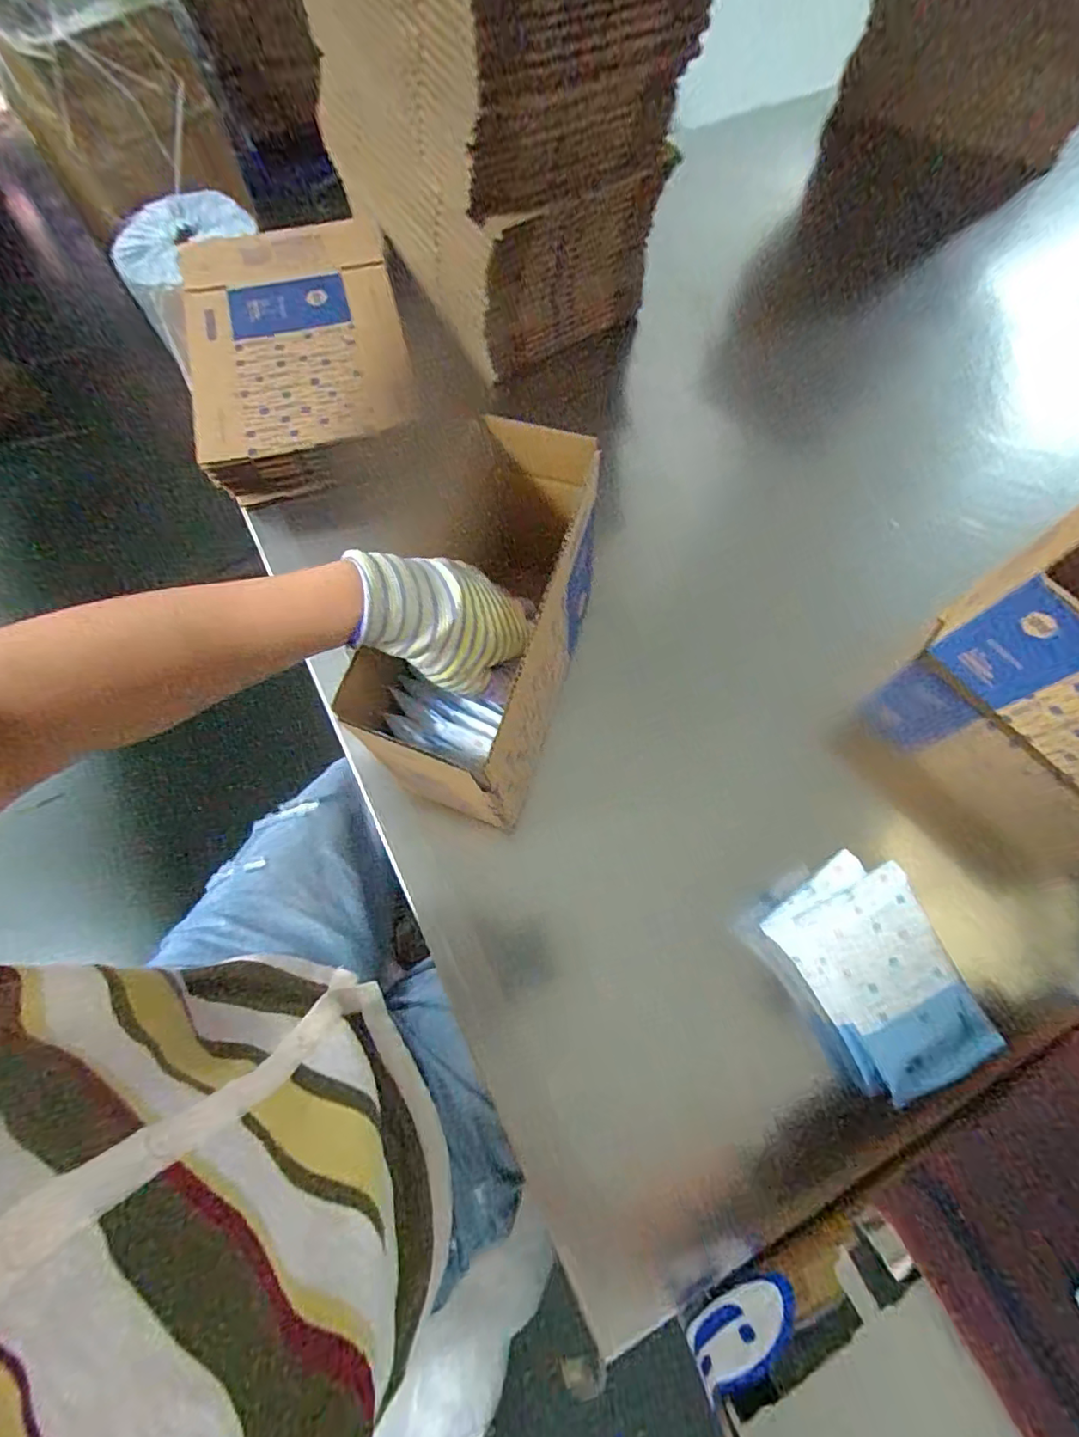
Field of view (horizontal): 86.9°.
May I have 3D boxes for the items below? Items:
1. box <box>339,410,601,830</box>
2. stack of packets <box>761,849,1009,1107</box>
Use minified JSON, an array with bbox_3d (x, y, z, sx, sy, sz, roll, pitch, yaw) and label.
[{"bbox_3d":[-0.032,-0.064,0.424,0.102,0.144,0.265,13,77,5],"label":"box"},{"bbox_3d":[0.233,0.174,0.383,0.095,0.021,0.144,-28,71,-10],"label":"stack of packets"}]

